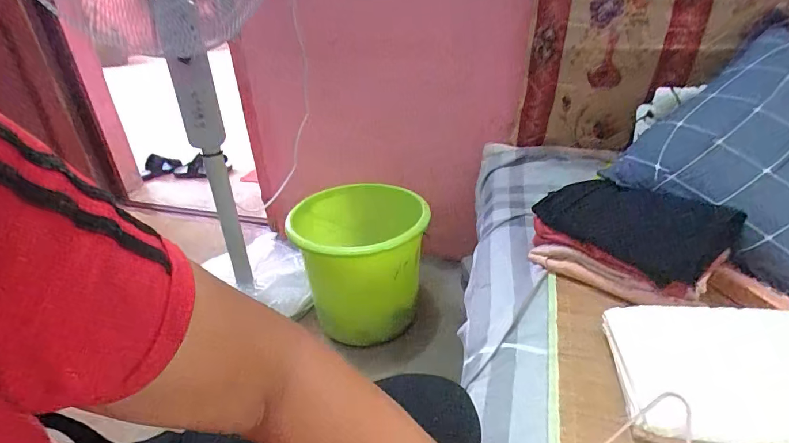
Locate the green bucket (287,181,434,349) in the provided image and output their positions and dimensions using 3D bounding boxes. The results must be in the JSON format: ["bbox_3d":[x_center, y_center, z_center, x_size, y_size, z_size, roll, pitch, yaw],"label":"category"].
[{"bbox_3d":[-0.075,0.114,1.102,0.300,0.323,0.290,-2,31,1],"label":"green bucket"}]

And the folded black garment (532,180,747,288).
[{"bbox_3d":[0.374,-0.005,0.702,0.136,0.087,0.260,-21,36,-28],"label":"folded black garment"}]

